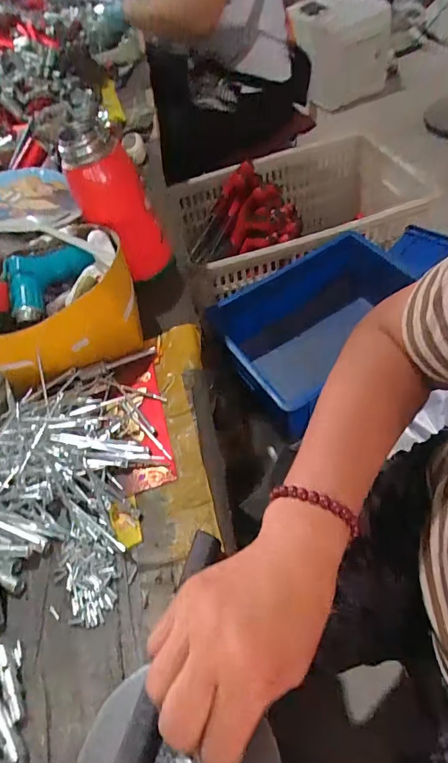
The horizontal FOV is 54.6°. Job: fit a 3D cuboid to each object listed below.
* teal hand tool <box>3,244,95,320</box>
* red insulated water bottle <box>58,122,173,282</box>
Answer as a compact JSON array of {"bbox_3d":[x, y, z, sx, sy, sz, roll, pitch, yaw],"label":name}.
[{"bbox_3d":[-0.193,-0.111,0.452,0.064,0.028,0.101,20,59,25],"label":"teal hand tool"},{"bbox_3d":[-0.121,-0.203,0.505,0.059,0.179,0.058,-5,47,25],"label":"red insulated water bottle"}]

